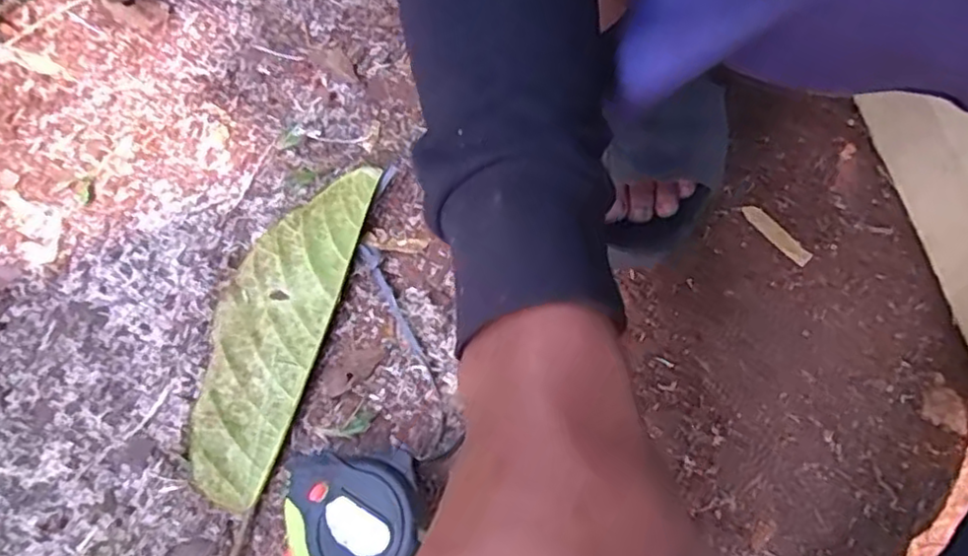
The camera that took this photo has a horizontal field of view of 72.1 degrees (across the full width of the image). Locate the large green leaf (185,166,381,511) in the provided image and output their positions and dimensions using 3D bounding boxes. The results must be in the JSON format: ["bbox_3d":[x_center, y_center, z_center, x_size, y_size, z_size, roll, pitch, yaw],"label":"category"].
[{"bbox_3d":[-0.141,0.026,0.449,0.074,0.015,0.235,15,67,4],"label":"large green leaf"}]

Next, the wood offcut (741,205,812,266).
[{"bbox_3d":[0.217,-0.033,0.493,0.015,0.004,0.058,-38,73,-17],"label":"wood offcut"}]

